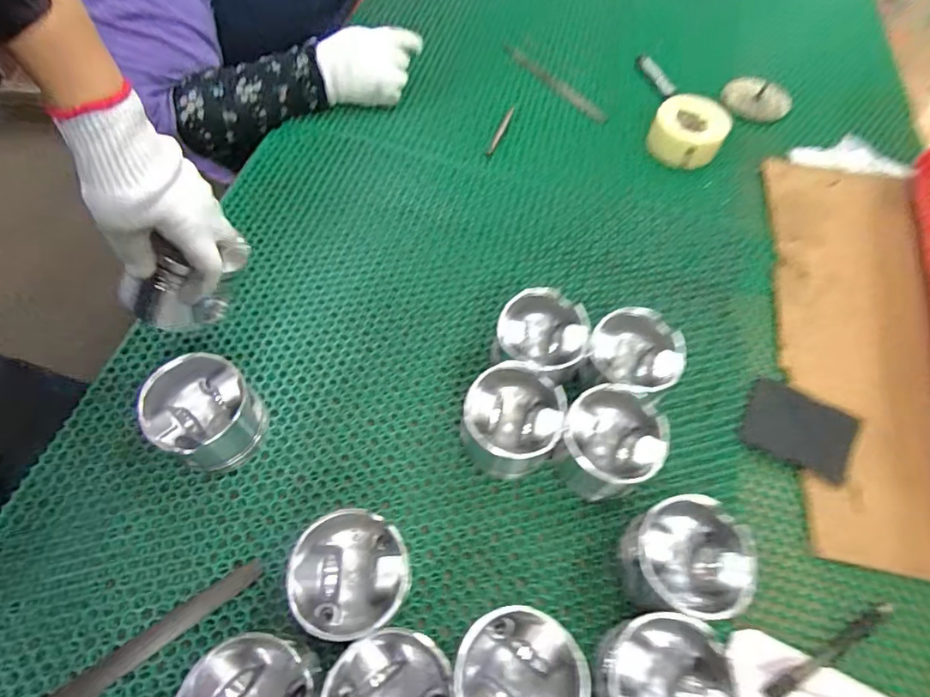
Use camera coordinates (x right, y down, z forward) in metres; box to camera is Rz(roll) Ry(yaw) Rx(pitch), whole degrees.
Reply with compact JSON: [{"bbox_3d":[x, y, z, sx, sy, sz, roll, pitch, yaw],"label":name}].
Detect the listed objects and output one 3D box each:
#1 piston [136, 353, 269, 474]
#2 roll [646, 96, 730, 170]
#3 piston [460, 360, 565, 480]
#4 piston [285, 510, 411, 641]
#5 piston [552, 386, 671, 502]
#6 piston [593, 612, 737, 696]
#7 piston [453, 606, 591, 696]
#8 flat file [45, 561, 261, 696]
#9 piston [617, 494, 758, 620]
[{"bbox_3d":[-0.228,0.060,0.455,0.076,0.077,0.083,1,60,-2],"label":"piston"},{"bbox_3d":[0.313,-0.306,0.717,0.096,0.054,0.096,23,62,10],"label":"roll"},{"bbox_3d":[0.045,0.070,0.474,0.088,0.074,0.088,32,64,15],"label":"piston"},{"bbox_3d":[-0.087,0.182,0.404,0.085,0.074,0.084,1,60,-2],"label":"piston"},{"bbox_3d":[0.133,0.089,0.470,0.091,0.074,0.088,1,60,-2],"label":"piston"},{"bbox_3d":[0.144,0.249,0.379,0.086,0.073,0.089,6,60,1],"label":"piston"},{"bbox_3d":[0.038,0.243,0.377,0.089,0.071,0.084,1,60,-2],"label":"piston"},{"bbox_3d":[-0.268,0.244,0.394,0.228,0.007,0.020,-33,67,-19],"label":"flat file"},{"bbox_3d":[0.180,0.177,0.423,0.090,0.075,0.085,1,60,-2],"label":"piston"}]

